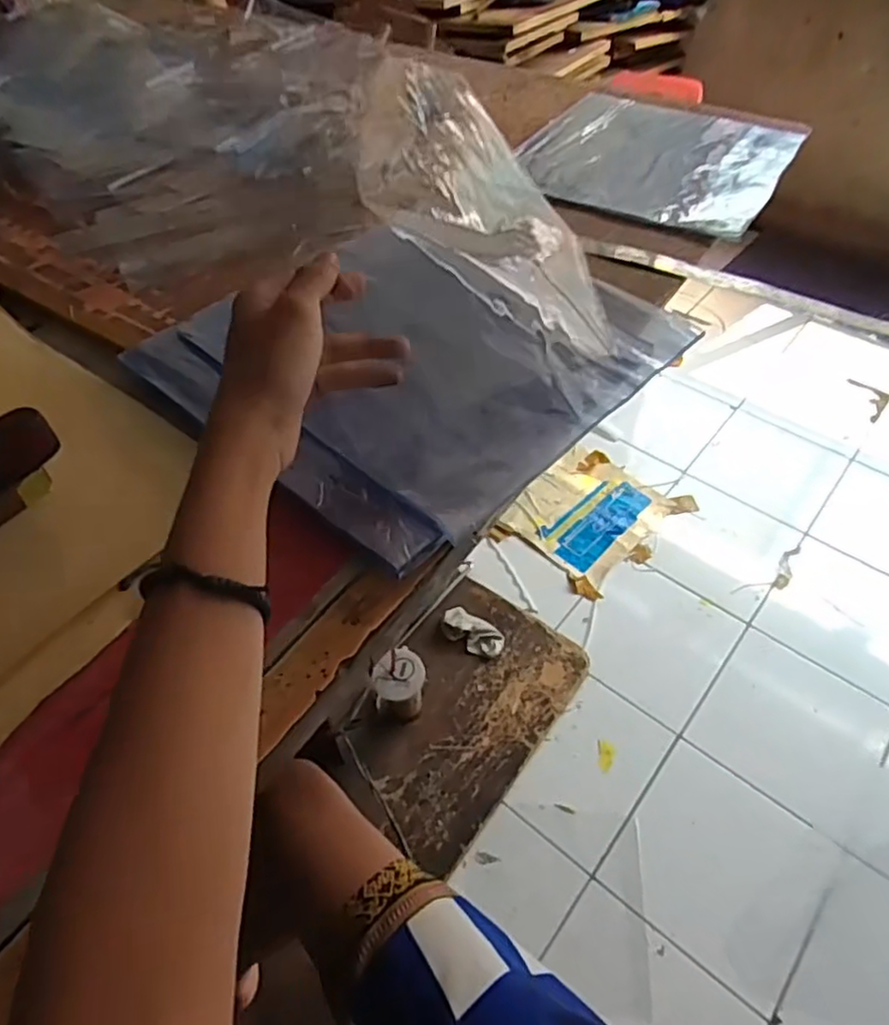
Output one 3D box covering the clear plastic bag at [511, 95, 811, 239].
[{"bbox_3d":[0.240,-0.408,0.768,0.278,0.014,0.295,25,56,20],"label":"clear plastic bag"}]

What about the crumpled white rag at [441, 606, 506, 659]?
[{"bbox_3d":[0.056,0.237,1.334,0.130,0.031,0.069,28,58,21],"label":"crumpled white rag"}]

